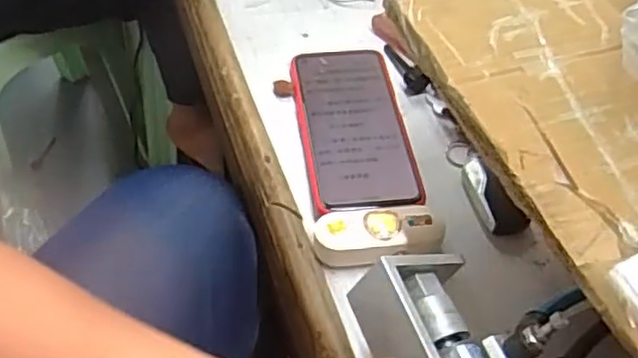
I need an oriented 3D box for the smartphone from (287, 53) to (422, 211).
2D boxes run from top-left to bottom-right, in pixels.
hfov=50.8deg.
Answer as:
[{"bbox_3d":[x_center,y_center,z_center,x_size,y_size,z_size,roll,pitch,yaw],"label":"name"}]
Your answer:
[{"bbox_3d":[0.026,-0.039,0.503,0.075,0.014,0.161,-5,54,-7],"label":"smartphone"}]

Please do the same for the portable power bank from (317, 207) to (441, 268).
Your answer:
[{"bbox_3d":[0.039,0.036,0.436,0.083,0.015,0.037,-3,53,-6],"label":"portable power bank"}]

